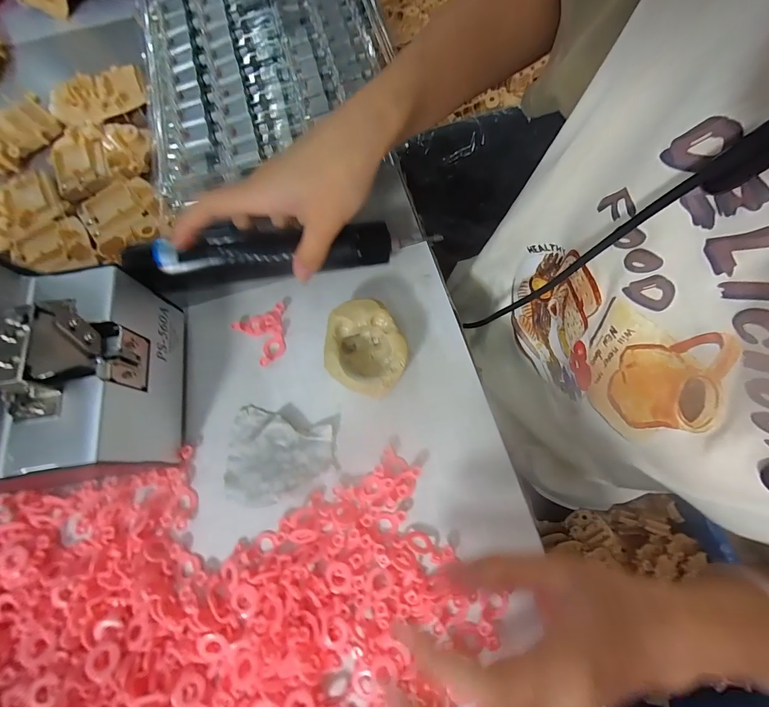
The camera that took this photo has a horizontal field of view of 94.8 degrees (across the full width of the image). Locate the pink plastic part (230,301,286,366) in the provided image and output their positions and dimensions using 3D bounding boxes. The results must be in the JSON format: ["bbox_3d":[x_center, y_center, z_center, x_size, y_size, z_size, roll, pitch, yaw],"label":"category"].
[{"bbox_3d":[-0.093,-0.019,0.286,0.042,0.009,0.043,-40,74,-10],"label":"pink plastic part"}]

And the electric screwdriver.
[{"bbox_3d":[-0.075,-0.078,0.272,0.230,0.026,0.033,-8,71,-8],"label":"electric screwdriver"}]

